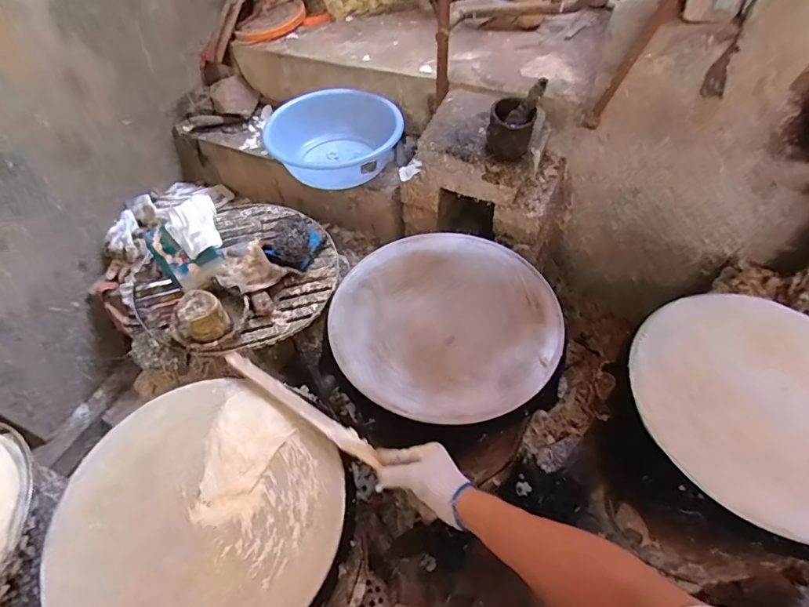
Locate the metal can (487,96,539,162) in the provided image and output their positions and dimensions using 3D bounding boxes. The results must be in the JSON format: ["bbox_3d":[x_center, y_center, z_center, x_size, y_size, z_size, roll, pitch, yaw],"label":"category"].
[{"bbox_3d":[0.227,-0.371,0.995,0.092,0.100,0.088,-1,52,1],"label":"metal can"}]

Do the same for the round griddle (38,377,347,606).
[{"bbox_3d":[-0.273,0.273,0.605,0.366,0.022,0.345,1,56,-1],"label":"round griddle"}]

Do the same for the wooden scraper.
[{"bbox_3d":[-0.155,0.151,0.684,0.298,0.022,0.029,28,59,23],"label":"wooden scraper"}]

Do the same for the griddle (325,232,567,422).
[{"bbox_3d":[0.070,0.019,0.805,0.385,0.036,0.378,-1,52,1],"label":"griddle"}]

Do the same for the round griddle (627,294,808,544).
[{"bbox_3d":[0.537,0.143,0.667,0.391,0.030,0.337,33,70,14],"label":"round griddle"}]

